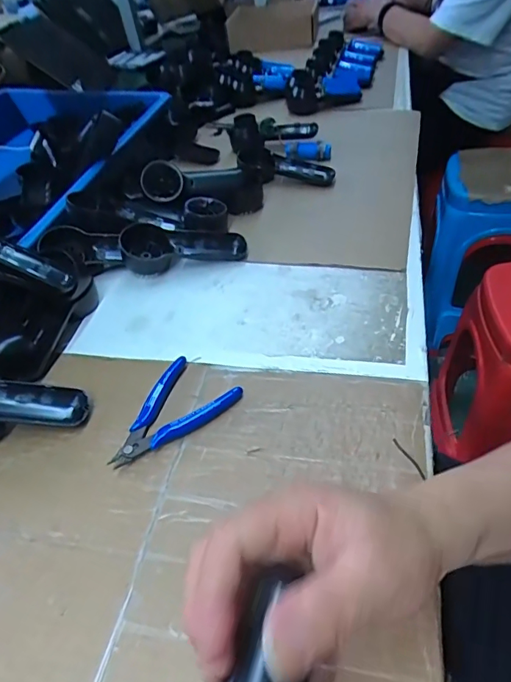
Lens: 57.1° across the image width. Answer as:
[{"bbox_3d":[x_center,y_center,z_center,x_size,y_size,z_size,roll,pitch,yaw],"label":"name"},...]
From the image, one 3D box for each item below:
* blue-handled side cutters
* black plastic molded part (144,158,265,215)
[{"bbox_3d":[-0.078,0.065,0.412,0.075,0.015,0.115,28,54,31],"label":"blue-handled side cutters"},{"bbox_3d":[-0.071,-0.214,0.654,0.169,0.049,0.051,2,41,-19],"label":"black plastic molded part"}]

